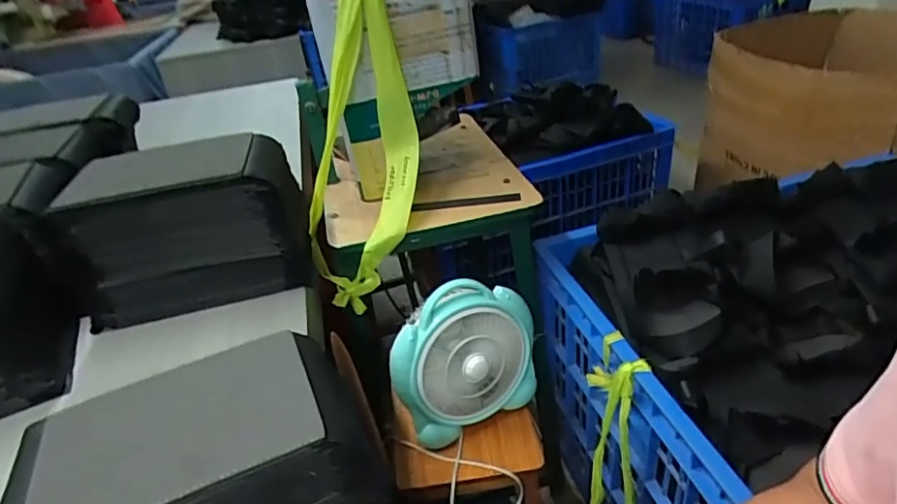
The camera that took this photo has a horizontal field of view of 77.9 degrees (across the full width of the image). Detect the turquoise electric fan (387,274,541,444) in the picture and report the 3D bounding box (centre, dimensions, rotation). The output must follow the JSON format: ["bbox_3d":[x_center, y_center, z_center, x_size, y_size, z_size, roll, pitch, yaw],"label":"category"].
[{"bbox_3d":[0.024,0.162,0.873,0.237,0.215,0.094,-19,34,-19],"label":"turquoise electric fan"}]

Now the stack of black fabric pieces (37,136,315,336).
[{"bbox_3d":[-0.343,-0.034,0.737,0.282,0.169,0.149,-13,33,-9],"label":"stack of black fabric pieces"}]

